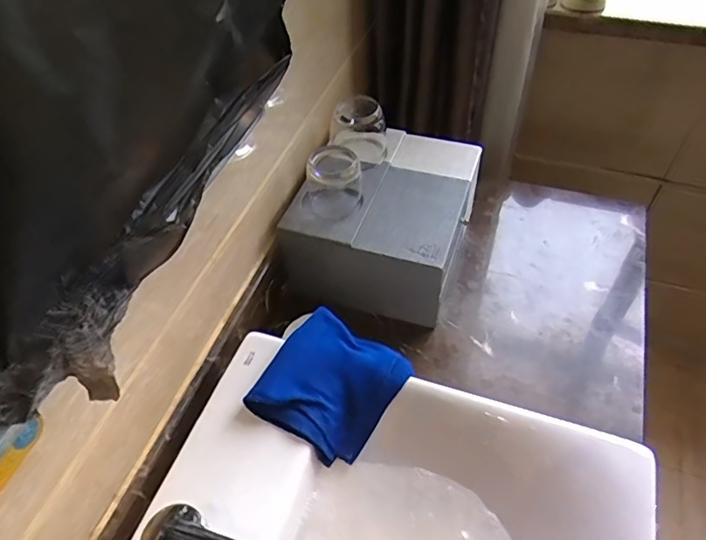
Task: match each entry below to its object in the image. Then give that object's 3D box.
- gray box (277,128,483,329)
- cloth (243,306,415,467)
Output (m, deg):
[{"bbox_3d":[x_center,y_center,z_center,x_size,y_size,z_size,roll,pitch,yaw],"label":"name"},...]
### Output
[{"bbox_3d":[0.053,-0.078,0.789,0.227,0.139,0.264,15,53,15],"label":"gray box"},{"bbox_3d":[-0.022,0.128,0.565,0.129,0.068,0.140,26,56,22],"label":"cloth"}]

